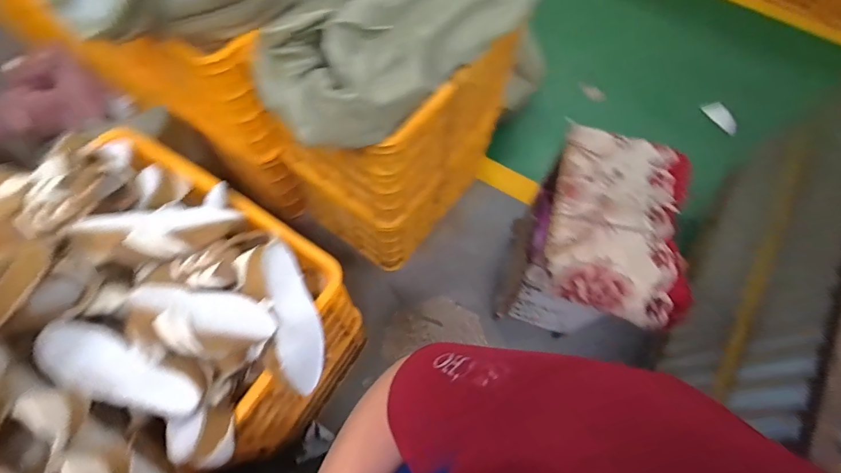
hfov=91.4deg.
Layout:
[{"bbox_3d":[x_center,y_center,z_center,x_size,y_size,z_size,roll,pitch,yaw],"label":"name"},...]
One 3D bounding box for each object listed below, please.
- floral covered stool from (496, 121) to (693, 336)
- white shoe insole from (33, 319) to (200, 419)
[{"bbox_3d":[0.423,0.080,1.178,0.289,0.643,0.414,16,66,4],"label":"floral covered stool"},{"bbox_3d":[-0.453,0.205,0.620,0.244,0.056,0.080,24,67,7],"label":"white shoe insole"}]

